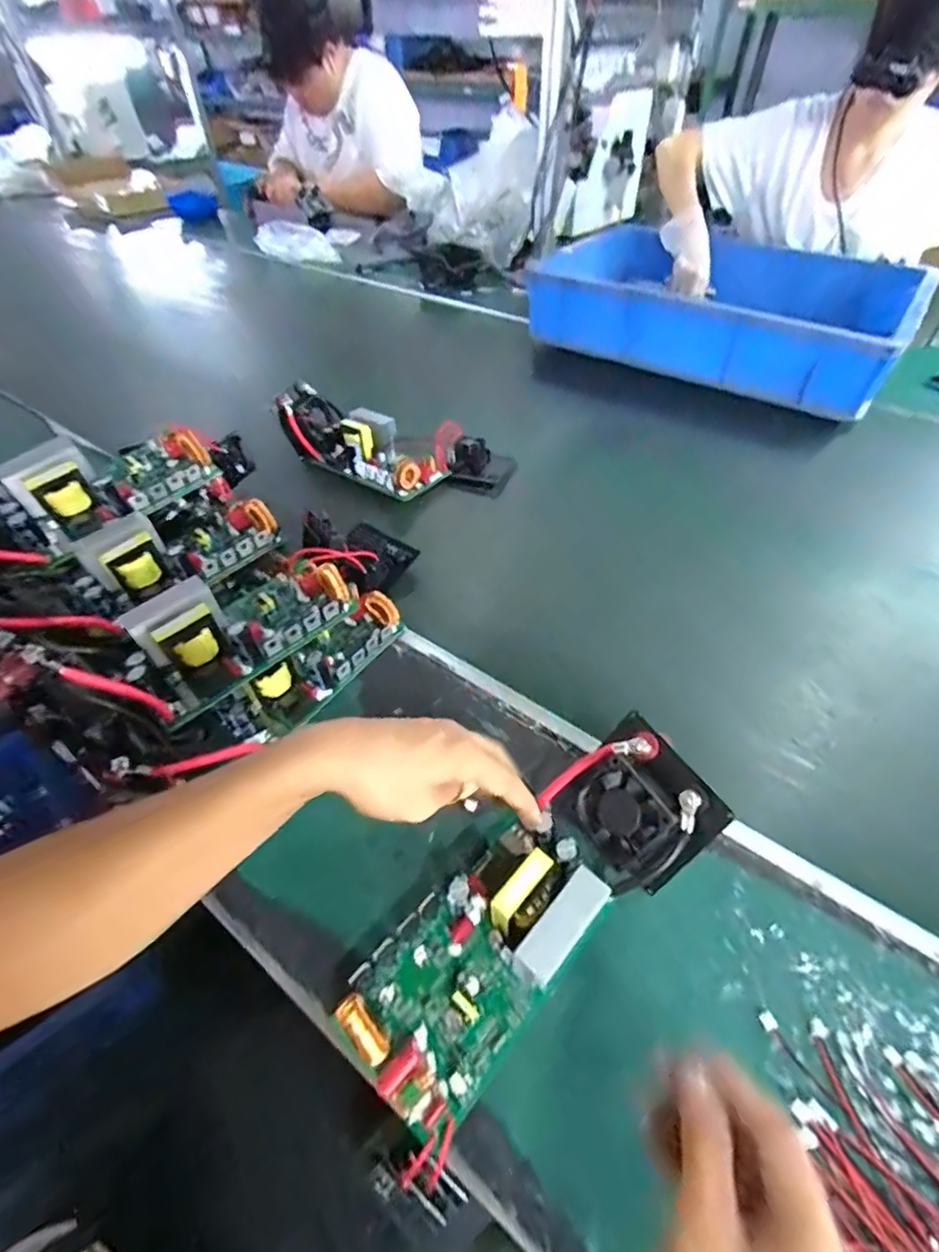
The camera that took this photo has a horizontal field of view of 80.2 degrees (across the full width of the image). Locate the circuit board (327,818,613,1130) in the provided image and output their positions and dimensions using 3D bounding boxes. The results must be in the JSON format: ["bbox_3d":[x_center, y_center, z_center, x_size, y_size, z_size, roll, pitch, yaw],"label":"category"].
[{"bbox_3d":[0.006,0.206,0.357,0.094,0.061,0.174,36,55,25],"label":"circuit board"}]

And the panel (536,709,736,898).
[{"bbox_3d":[0.117,0.127,0.397,0.092,0.022,0.097,-47,57,10],"label":"panel"}]

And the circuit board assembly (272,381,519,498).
[{"bbox_3d":[-0.111,-0.245,0.780,0.327,0.072,0.149,11,50,11],"label":"circuit board assembly"}]

